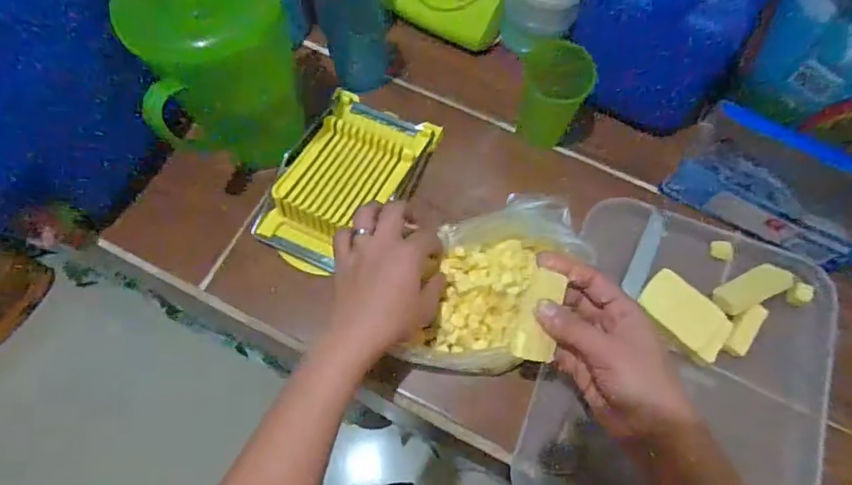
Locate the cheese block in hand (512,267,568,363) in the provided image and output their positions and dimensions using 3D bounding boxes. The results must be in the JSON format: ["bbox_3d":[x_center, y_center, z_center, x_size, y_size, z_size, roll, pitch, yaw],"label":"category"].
[{"bbox_3d":[0.081,0.051,0.393,0.030,0.017,0.064,14,79,5],"label":"cheese block in hand"}]

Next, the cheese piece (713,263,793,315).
[{"bbox_3d":[0.303,0.042,0.514,0.072,0.015,0.030,-24,70,-10],"label":"cheese piece"}]

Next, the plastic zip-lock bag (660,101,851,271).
[{"bbox_3d":[0.330,-0.054,0.512,0.170,0.095,0.069,31,71,11],"label":"plastic zip-lock bag"}]

